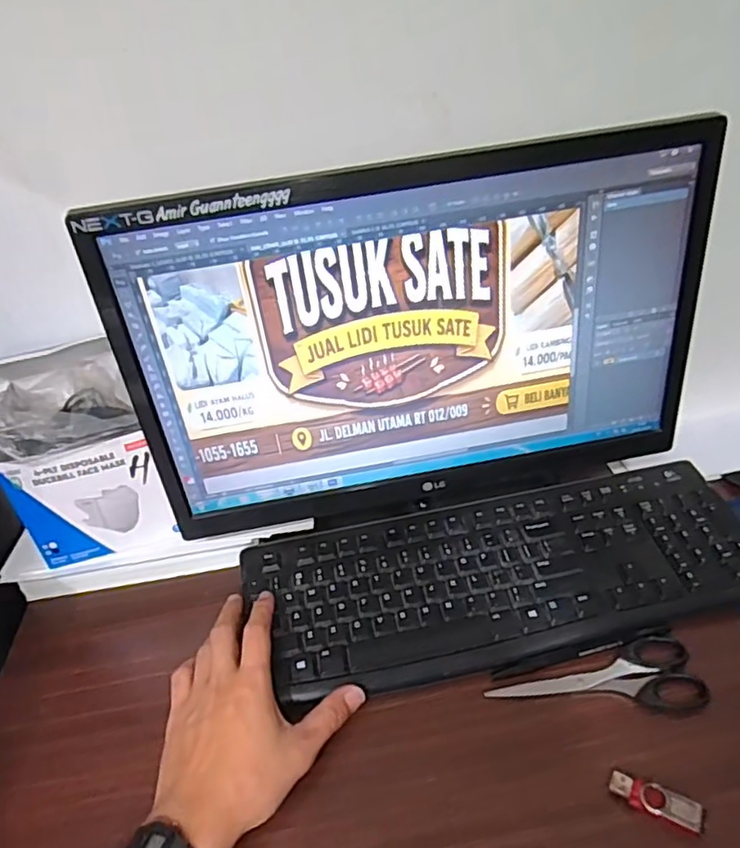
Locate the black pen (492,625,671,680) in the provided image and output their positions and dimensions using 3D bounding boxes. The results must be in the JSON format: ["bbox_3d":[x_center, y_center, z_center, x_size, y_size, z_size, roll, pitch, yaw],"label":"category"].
[{"bbox_3d":[0.165,0.176,0.464,0.144,0.008,0.011,-13,36,-9],"label":"black pen"}]

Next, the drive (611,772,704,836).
[{"bbox_3d":[0.179,0.236,0.375,0.053,0.012,0.018,12,39,24],"label":"drive"}]

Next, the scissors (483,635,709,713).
[{"bbox_3d":[0.166,0.186,0.450,0.151,0.008,0.055,-2,35,6],"label":"scissors"}]

